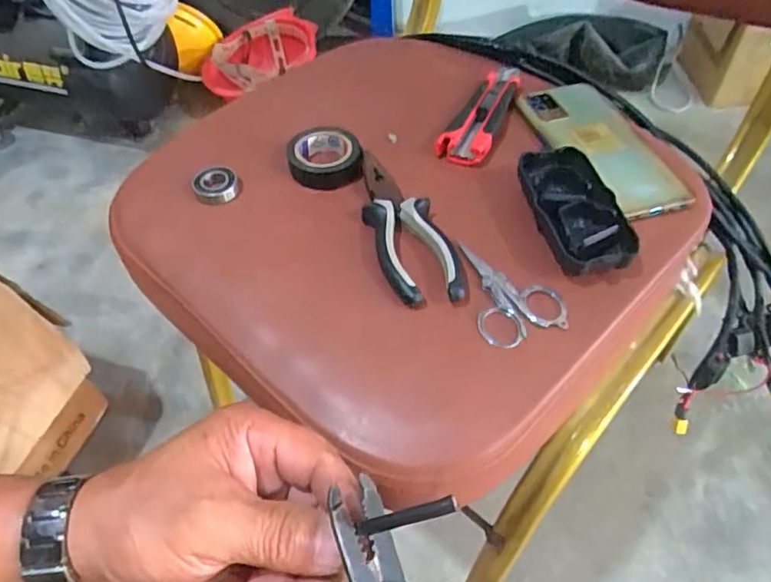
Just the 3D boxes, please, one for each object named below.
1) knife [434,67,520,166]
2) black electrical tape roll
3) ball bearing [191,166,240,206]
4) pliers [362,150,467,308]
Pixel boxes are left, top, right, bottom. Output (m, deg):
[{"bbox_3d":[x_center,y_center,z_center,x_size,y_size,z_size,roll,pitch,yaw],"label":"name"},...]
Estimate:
[{"bbox_3d":[0.084,-0.157,0.496,0.038,0.018,0.145,17,56,16],"label":"knife"},{"bbox_3d":[-0.047,-0.105,0.454,0.056,0.019,0.057,-2,53,2],"label":"black electrical tape roll"},{"bbox_3d":[-0.128,-0.080,0.445,0.034,0.010,0.033,-2,53,2],"label":"ball bearing"},{"bbox_3d":[0.010,-0.049,0.412,0.048,0.019,0.144,-16,53,-9],"label":"pliers"}]

